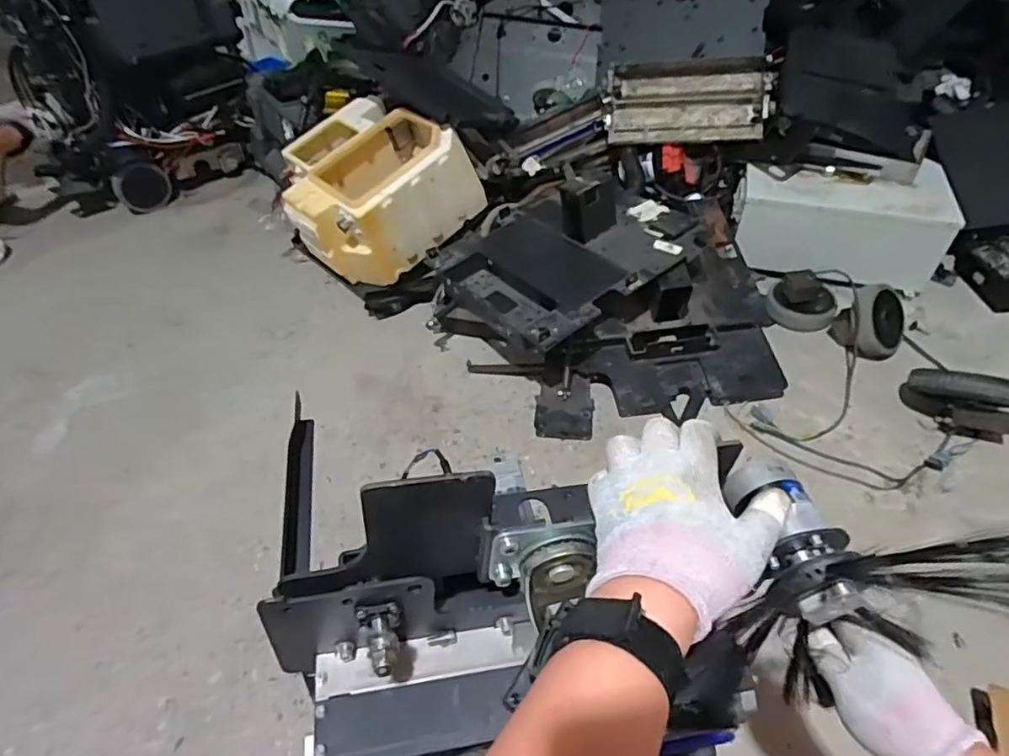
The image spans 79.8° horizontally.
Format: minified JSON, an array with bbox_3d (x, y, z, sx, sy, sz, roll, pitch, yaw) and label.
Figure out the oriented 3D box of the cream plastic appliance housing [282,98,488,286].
[{"bbox_3d":[-0.348,-0.464,1.520,0.445,0.272,0.387,27,53,25],"label":"cream plastic appliance housing"}]

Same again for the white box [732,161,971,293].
[{"bbox_3d":[0.765,-0.359,1.401,0.428,0.183,0.191,7,47,9],"label":"white box"}]

